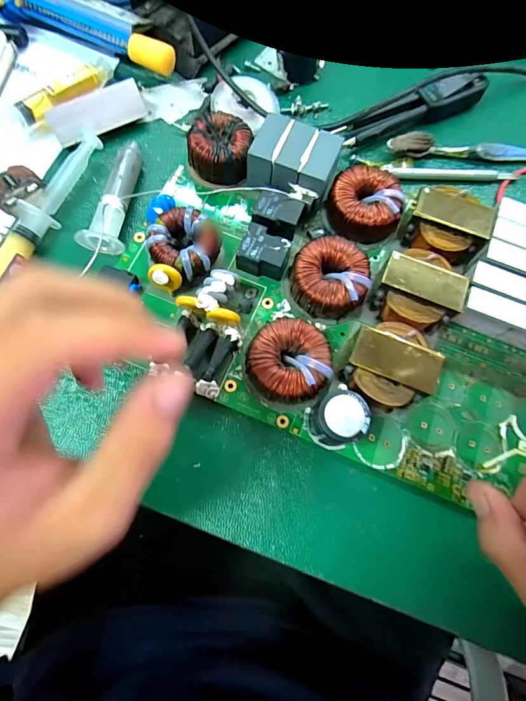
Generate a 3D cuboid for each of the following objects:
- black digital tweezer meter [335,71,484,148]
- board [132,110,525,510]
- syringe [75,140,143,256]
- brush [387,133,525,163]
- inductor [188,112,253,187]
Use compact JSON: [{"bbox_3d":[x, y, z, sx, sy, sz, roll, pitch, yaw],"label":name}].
[{"bbox_3d":[0.122,-0.193,0.316,0.134,0.021,0.026,-21,74,-6],"label":"black digital tweezer meter"},{"bbox_3d":[0.070,-0.033,0.254,0.310,0.035,0.189,21,73,5],"label":"board"},{"bbox_3d":[-0.105,-0.111,0.283,0.024,0.019,0.089,9,72,1],"label":"syringe"},{"bbox_3d":[0.186,-0.155,0.310,0.175,0.018,0.013,0,73,0],"label":"brush"},{"bbox_3d":[-0.031,-0.144,0.289,0.042,0.029,0.042,10,72,1],"label":"inductor"}]

